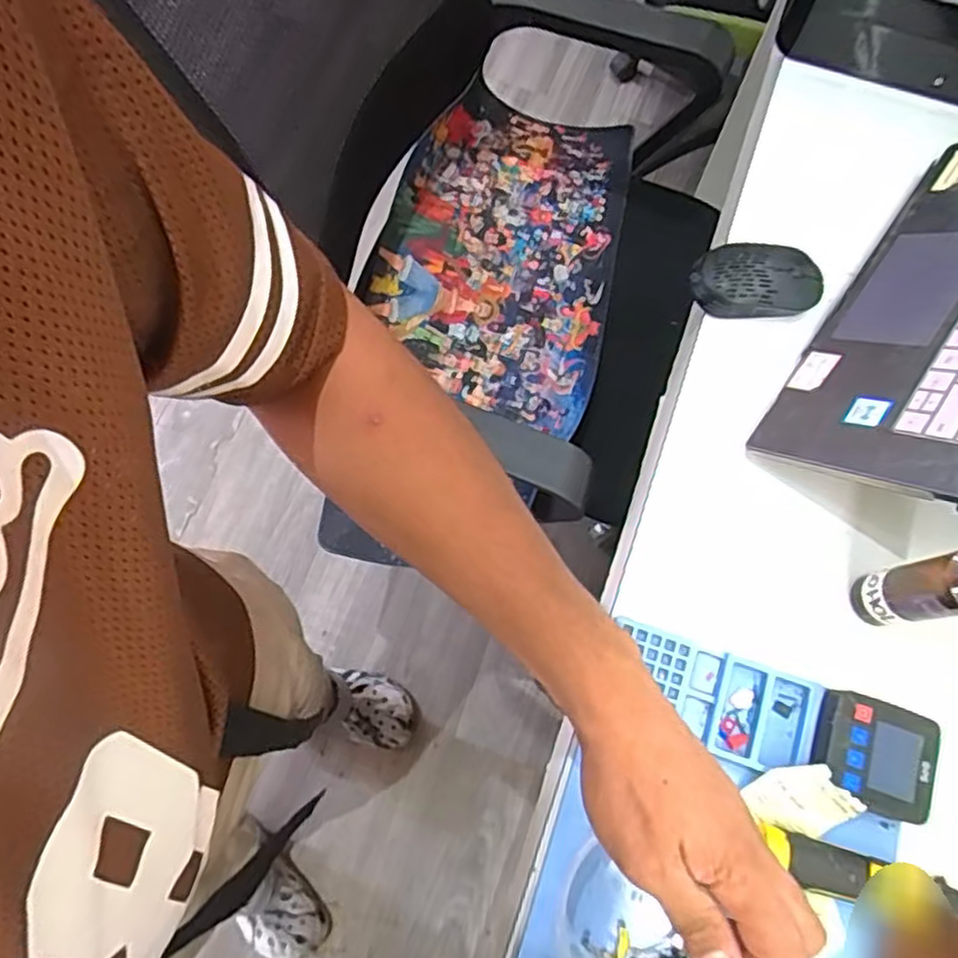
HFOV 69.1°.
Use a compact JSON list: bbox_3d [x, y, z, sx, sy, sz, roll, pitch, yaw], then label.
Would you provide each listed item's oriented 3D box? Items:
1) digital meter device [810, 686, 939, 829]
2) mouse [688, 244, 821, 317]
[{"bbox_3d":[0.259,0.181,0.461,0.072,0.027,0.066,23,74,6],"label":"digital meter device"},{"bbox_3d":[0.231,-0.165,0.577,0.104,0.032,0.055,3,73,0],"label":"mouse"}]

